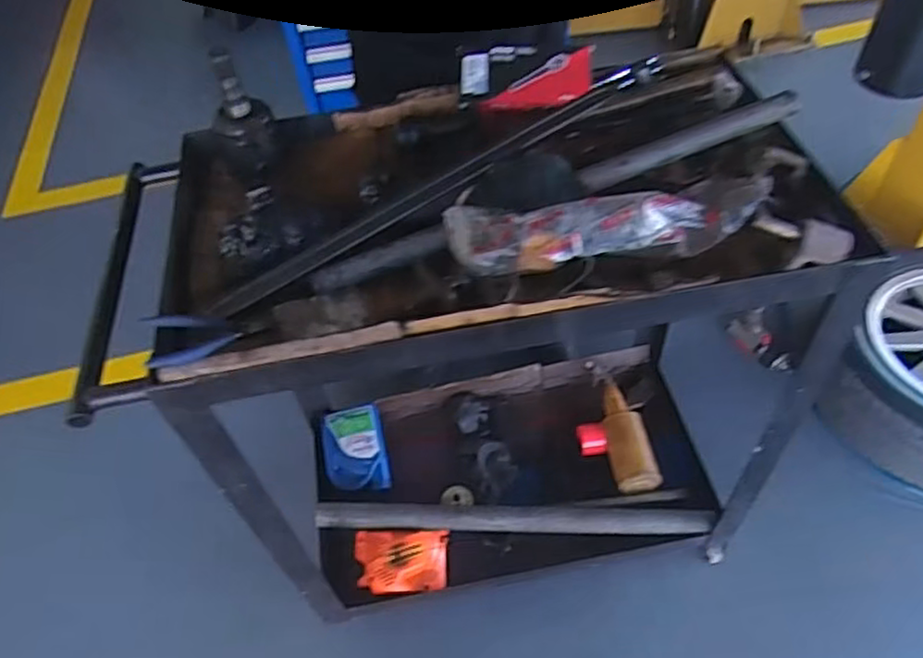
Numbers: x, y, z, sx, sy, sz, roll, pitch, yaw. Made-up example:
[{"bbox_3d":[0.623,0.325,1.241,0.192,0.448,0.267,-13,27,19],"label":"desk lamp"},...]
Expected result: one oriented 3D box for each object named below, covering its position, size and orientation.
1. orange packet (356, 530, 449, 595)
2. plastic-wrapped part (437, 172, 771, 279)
[{"bbox_3d":[-0.119,0.447,1.286,0.177,0.050,0.119,-2,51,6],"label":"orange packet"},{"bbox_3d":[0.179,-0.126,0.777,0.376,0.059,0.112,-14,51,-5],"label":"plastic-wrapped part"}]

